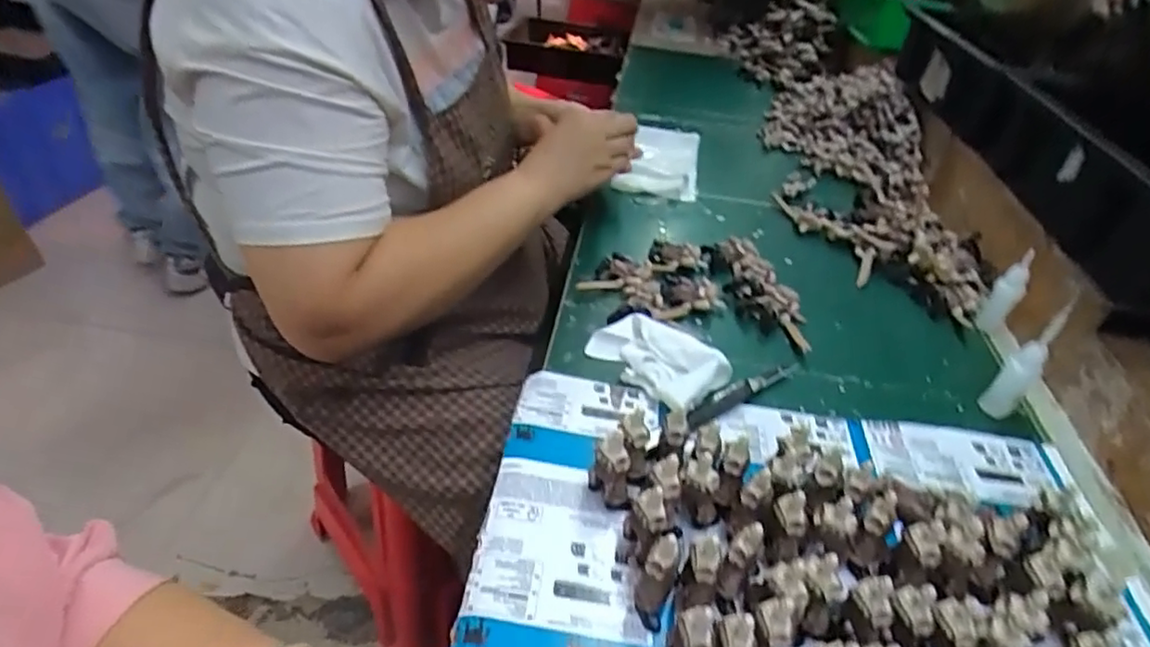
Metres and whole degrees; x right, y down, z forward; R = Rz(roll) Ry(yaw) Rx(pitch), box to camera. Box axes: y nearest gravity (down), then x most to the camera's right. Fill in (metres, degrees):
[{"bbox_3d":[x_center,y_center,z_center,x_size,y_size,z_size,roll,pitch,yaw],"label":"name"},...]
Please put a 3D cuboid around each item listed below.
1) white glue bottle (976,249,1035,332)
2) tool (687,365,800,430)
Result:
[{"bbox_3d":[0.407,-0.030,0.589,0.017,0.083,0.022,-9,42,-17],"label":"white glue bottle"},{"bbox_3d":[0.138,0.053,0.499,0.124,0.009,0.014,-21,47,-29],"label":"tool"}]

